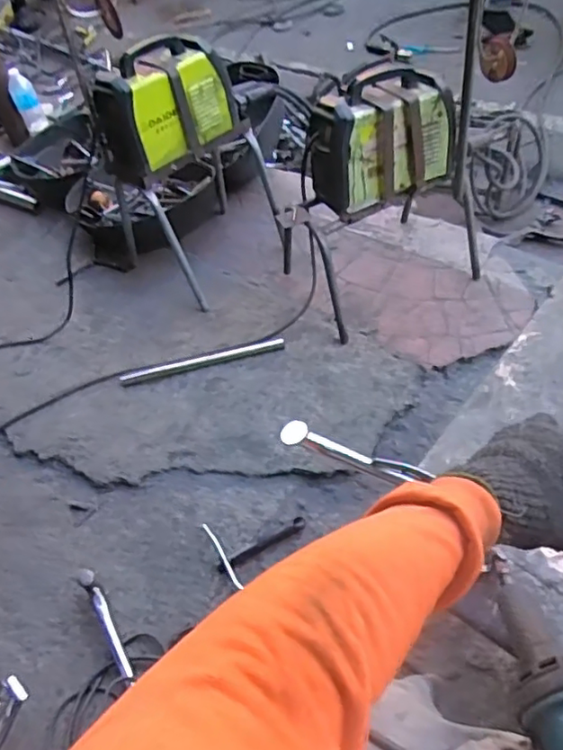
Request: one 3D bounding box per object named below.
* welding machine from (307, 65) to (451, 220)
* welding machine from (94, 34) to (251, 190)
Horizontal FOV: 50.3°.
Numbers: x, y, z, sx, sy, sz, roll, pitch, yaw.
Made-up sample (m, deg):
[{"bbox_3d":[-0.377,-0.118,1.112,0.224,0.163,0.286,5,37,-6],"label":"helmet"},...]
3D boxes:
[{"bbox_3d":[0.210,-0.484,1.235,0.286,0.214,0.123,-30,52,-14],"label":"welding machine"},{"bbox_3d":[-0.269,-0.622,1.377,0.172,0.230,0.300,33,63,31],"label":"welding machine"}]

